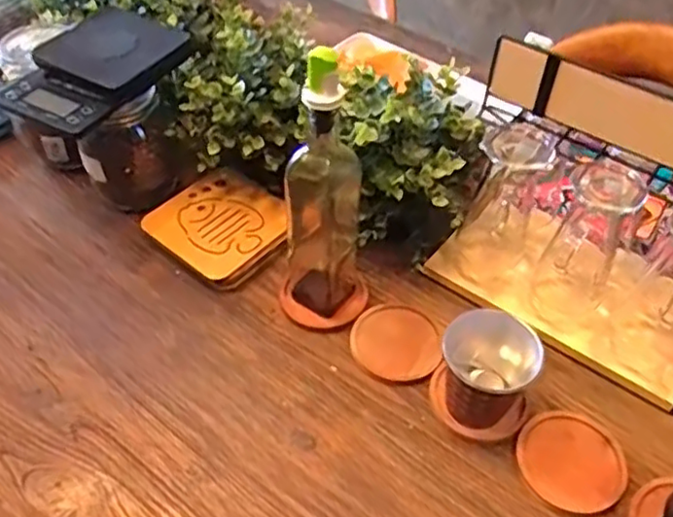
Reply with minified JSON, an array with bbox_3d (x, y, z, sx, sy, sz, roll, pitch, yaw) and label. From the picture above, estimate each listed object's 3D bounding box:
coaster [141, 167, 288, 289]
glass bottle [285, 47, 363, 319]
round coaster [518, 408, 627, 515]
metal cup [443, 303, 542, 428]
[{"bbox_3d":[-0.137,-0.041,0.789,0.152,0.019,0.135,37,63,22],"label":"coaster"},{"bbox_3d":[-0.014,-0.064,0.641,0.072,0.299,0.064,3,48,1],"label":"glass bottle"},{"bbox_3d":[0.220,0.187,0.617,0.091,0.007,0.099,1,48,-1],"label":"round coaster"},{"bbox_3d":[0.139,0.112,0.615,0.080,0.106,0.076,1,48,-1],"label":"metal cup"}]

